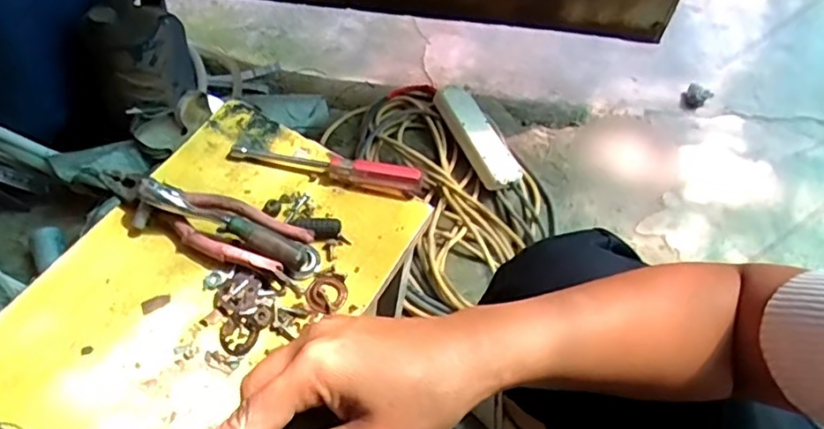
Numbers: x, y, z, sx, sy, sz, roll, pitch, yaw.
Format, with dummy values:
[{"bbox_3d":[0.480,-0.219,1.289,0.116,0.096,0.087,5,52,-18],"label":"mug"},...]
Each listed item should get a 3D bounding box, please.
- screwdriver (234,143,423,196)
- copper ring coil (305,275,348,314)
[{"bbox_3d":[-0.078,-0.049,0.567,0.176,0.026,0.018,12,56,5],"label":"screwdriver"},{"bbox_3d":[-0.071,0.066,0.510,0.032,0.004,0.033,2,56,-2],"label":"copper ring coil"}]

